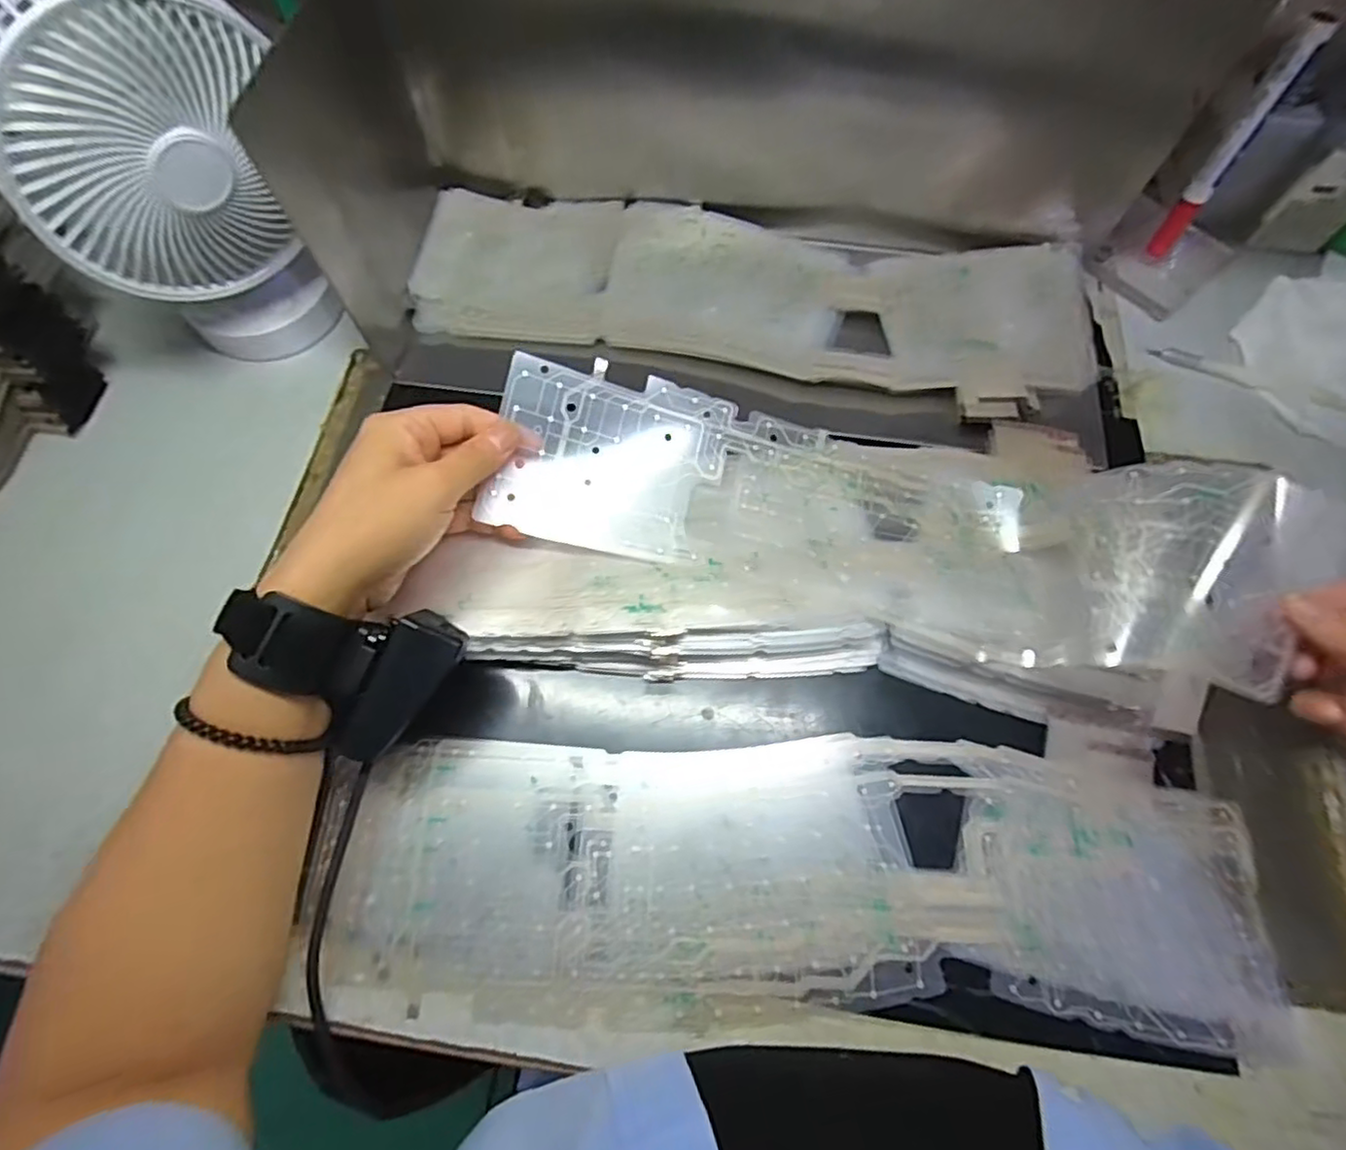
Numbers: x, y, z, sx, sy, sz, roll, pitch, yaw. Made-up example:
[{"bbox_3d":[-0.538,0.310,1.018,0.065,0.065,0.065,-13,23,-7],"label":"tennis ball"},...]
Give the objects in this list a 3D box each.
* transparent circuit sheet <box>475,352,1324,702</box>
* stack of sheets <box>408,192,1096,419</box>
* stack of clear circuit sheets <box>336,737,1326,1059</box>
[{"bbox_3d":[0.104,-0.037,0.334,0.384,0.065,0.116,13,70,7],"label":"transparent circuit sheet"},{"bbox_3d":[0.053,-0.195,0.444,0.451,0.021,0.134,9,68,3],"label":"stack of sheets"},{"bbox_3d":[0.062,0.143,0.320,0.438,0.016,0.118,5,70,0],"label":"stack of clear circuit sheets"}]

